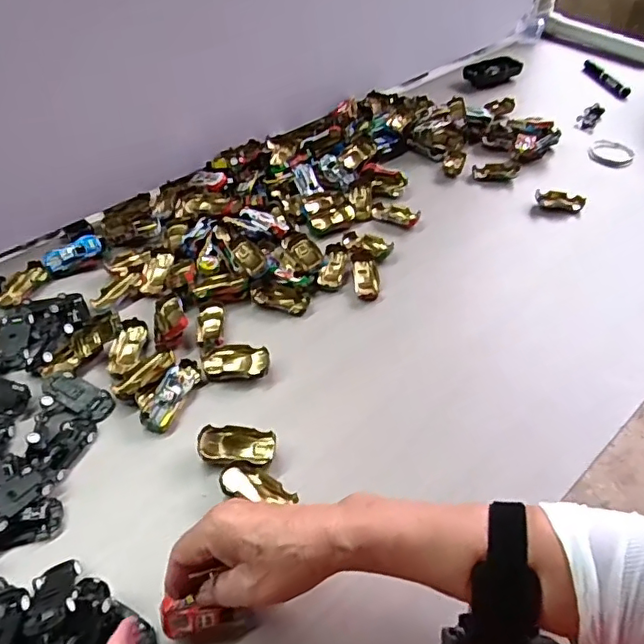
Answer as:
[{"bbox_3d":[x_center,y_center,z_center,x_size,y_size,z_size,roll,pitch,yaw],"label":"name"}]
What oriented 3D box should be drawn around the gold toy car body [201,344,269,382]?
[{"bbox_3d":[-0.082,0.037,0.540,0.062,0.020,0.034,4,47,1],"label":"gold toy car body"}]

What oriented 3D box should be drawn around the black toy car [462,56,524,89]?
[{"bbox_3d":[0.302,-0.438,0.984,0.105,0.030,0.048,-18,50,-19],"label":"black toy car"}]

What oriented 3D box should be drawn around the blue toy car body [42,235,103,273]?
[{"bbox_3d":[-0.281,-0.077,0.636,0.062,0.016,0.031,-21,51,-21],"label":"blue toy car body"}]

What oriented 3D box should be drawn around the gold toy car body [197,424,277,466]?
[{"bbox_3d":[-0.072,0.107,0.477,0.063,0.018,0.029,3,47,0],"label":"gold toy car body"}]

